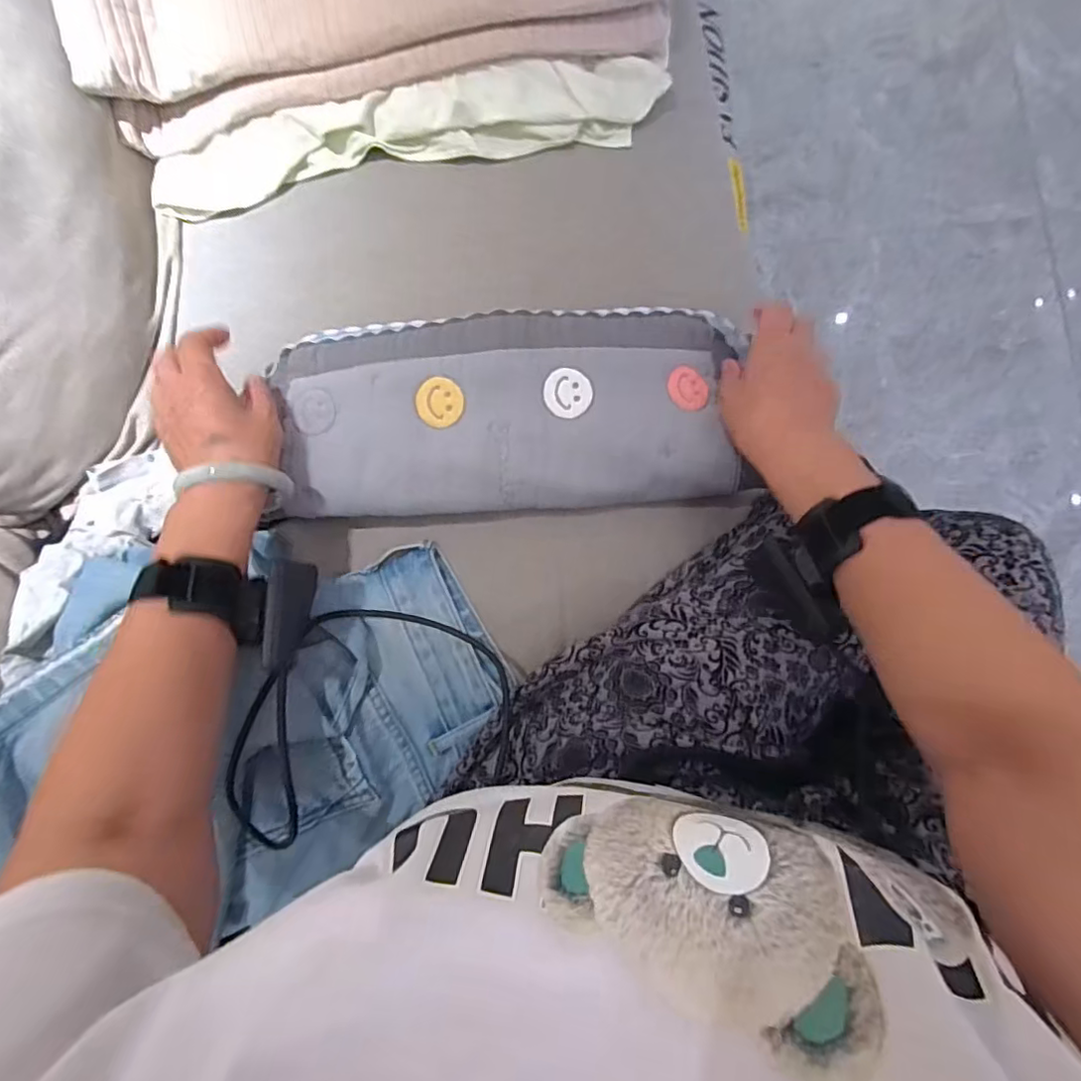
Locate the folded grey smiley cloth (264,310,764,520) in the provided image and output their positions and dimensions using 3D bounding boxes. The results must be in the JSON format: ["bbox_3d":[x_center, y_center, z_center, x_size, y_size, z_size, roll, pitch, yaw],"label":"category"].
[{"bbox_3d":[-0.022,-0.097,0.428,0.339,0.031,0.140,-3,84,0],"label":"folded grey smiley cloth"}]

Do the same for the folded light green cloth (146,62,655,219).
[{"bbox_3d":[-0.118,-0.338,0.487,0.429,0.024,0.064,-7,110,5],"label":"folded light green cloth"}]

